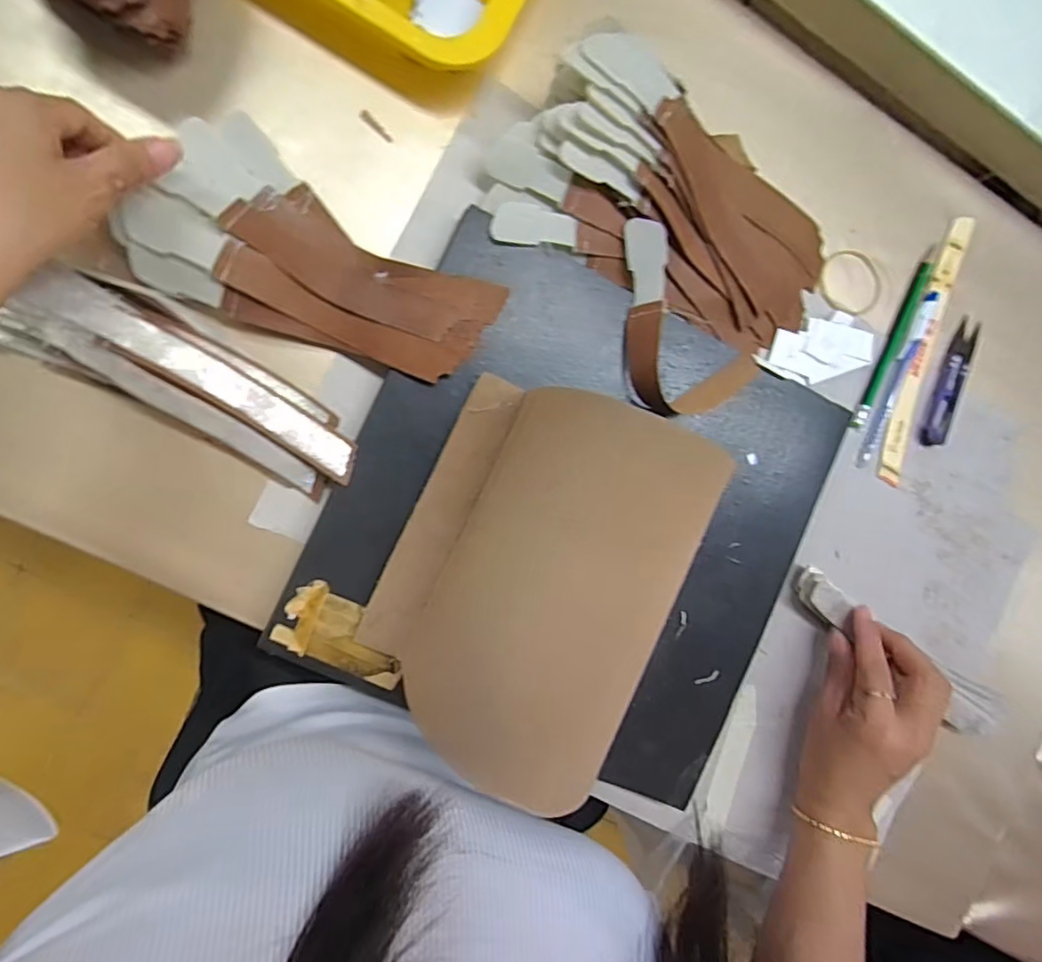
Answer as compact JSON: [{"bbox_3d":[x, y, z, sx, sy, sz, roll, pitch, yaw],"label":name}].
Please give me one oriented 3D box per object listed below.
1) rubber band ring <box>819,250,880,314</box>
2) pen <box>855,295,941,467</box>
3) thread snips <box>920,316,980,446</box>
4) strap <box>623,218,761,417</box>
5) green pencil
[{"bbox_3d":[0.242,-0.146,0.420,0.048,0.004,0.046,-6,94,-8],"label":"rubber band ring"},{"bbox_3d":[0.281,-0.074,0.426,0.015,0.006,0.136,21,90,-9],"label":"pen"},{"bbox_3d":[0.327,-0.075,0.434,0.024,0.010,0.099,22,90,-9],"label":"thread snips"},{"bbox_3d":[0.090,-0.096,0.364,0.076,0.025,0.124,-39,98,-4],"label":"strap"},{"bbox_3d":[0.279,-0.106,0.422,0.012,0.005,0.144,24,90,-9],"label":"green pencil"}]

